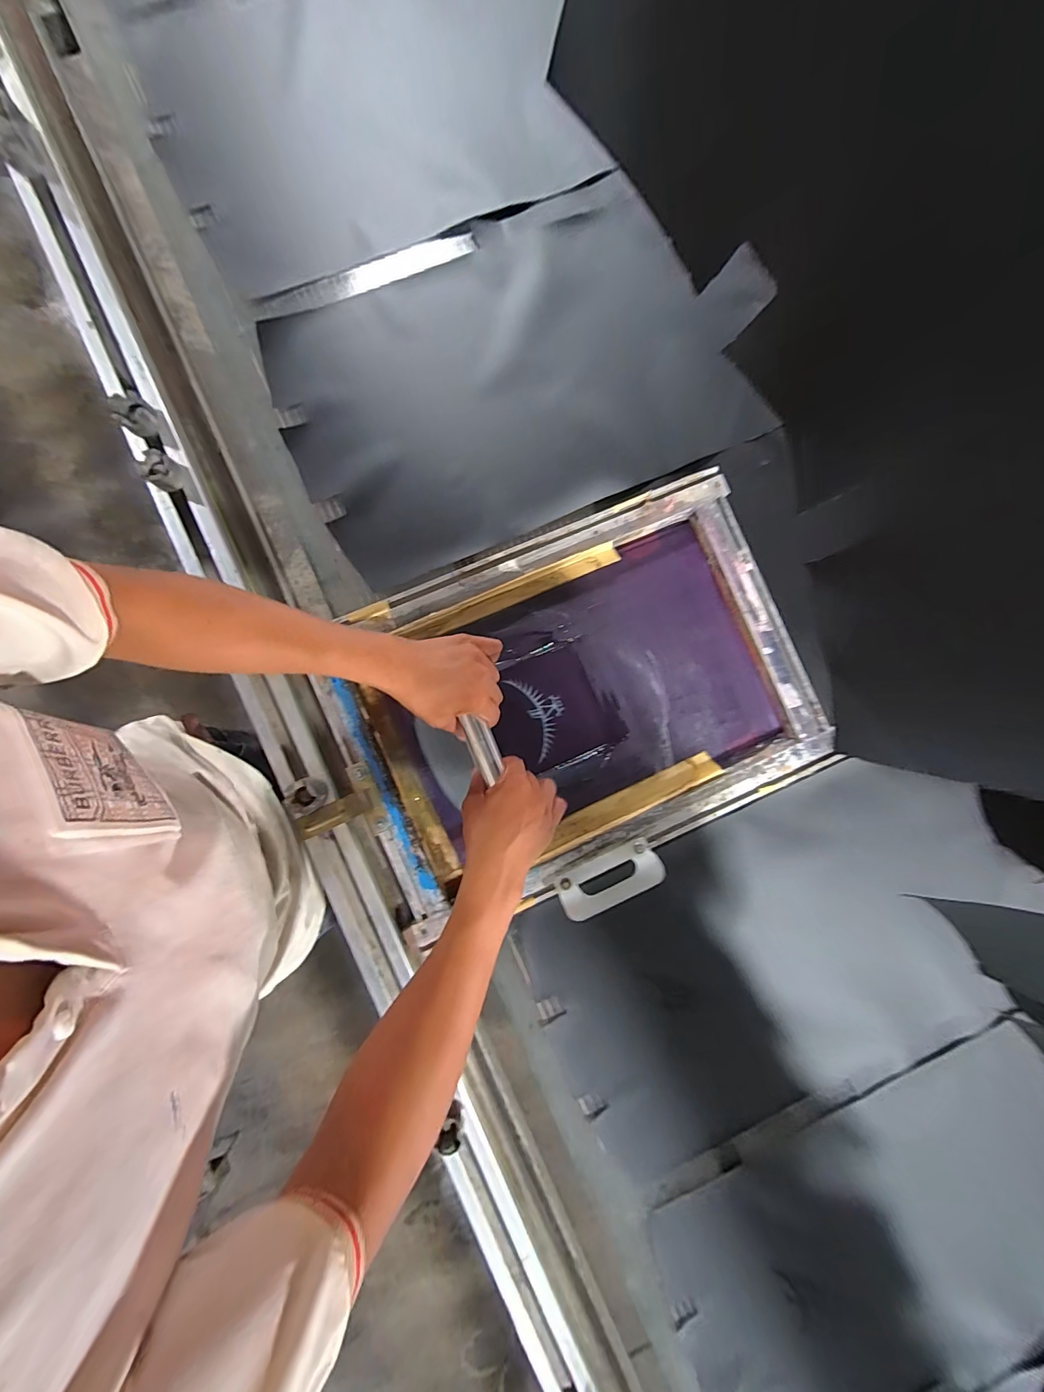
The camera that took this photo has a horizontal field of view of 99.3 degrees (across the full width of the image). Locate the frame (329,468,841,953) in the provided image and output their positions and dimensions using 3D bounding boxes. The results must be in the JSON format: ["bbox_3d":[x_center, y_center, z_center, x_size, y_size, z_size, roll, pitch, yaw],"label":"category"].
[{"bbox_3d":[0.067,0.013,0.540,0.546,0.045,0.408,-23,89,-5],"label":"frame"}]

